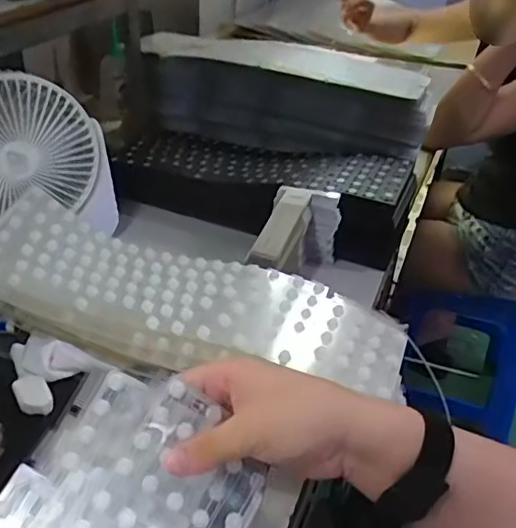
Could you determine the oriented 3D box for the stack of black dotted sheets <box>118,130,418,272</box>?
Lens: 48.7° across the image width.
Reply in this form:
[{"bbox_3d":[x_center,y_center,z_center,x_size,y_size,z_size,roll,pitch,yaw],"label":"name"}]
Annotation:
[{"bbox_3d":[0.010,-0.102,0.709,0.353,0.077,0.142,17,38,20],"label":"stack of black dotted sheets"}]

